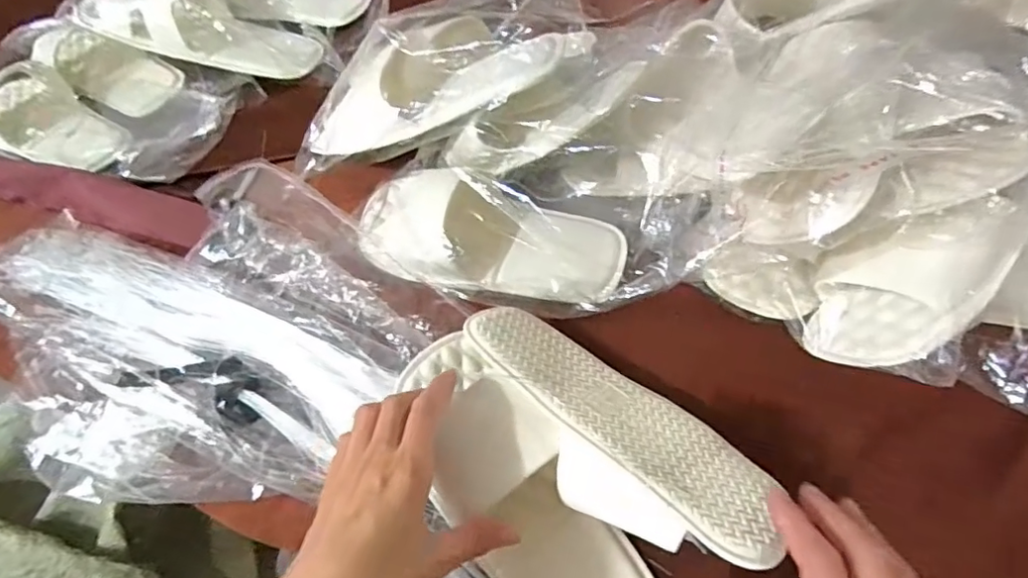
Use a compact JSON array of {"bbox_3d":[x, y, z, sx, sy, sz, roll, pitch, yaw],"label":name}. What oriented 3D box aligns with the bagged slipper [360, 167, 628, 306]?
[{"bbox_3d":[-0.030,-0.041,0.465,0.237,0.064,0.108,14,61,13],"label":"bagged slipper"}]

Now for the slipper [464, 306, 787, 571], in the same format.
[{"bbox_3d":[0.063,0.094,0.375,0.109,0.052,0.241,-7,35,-39],"label":"slipper"}]

